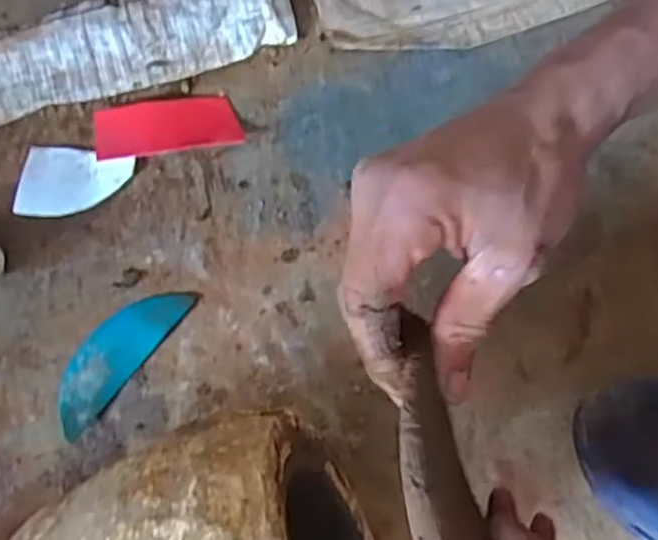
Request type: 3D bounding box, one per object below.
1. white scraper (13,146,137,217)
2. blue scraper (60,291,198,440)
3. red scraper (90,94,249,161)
[{"bbox_3d":[-0.187,-0.064,0.545,0.079,0.005,0.053,7,79,4],"label":"white scraper"},{"bbox_3d":[-0.147,0.056,0.509,0.041,0.007,0.119,38,78,11],"label":"blue scraper"},{"bbox_3d":[-0.121,-0.109,0.551,0.107,0.007,0.045,-8,74,-2],"label":"red scraper"}]

